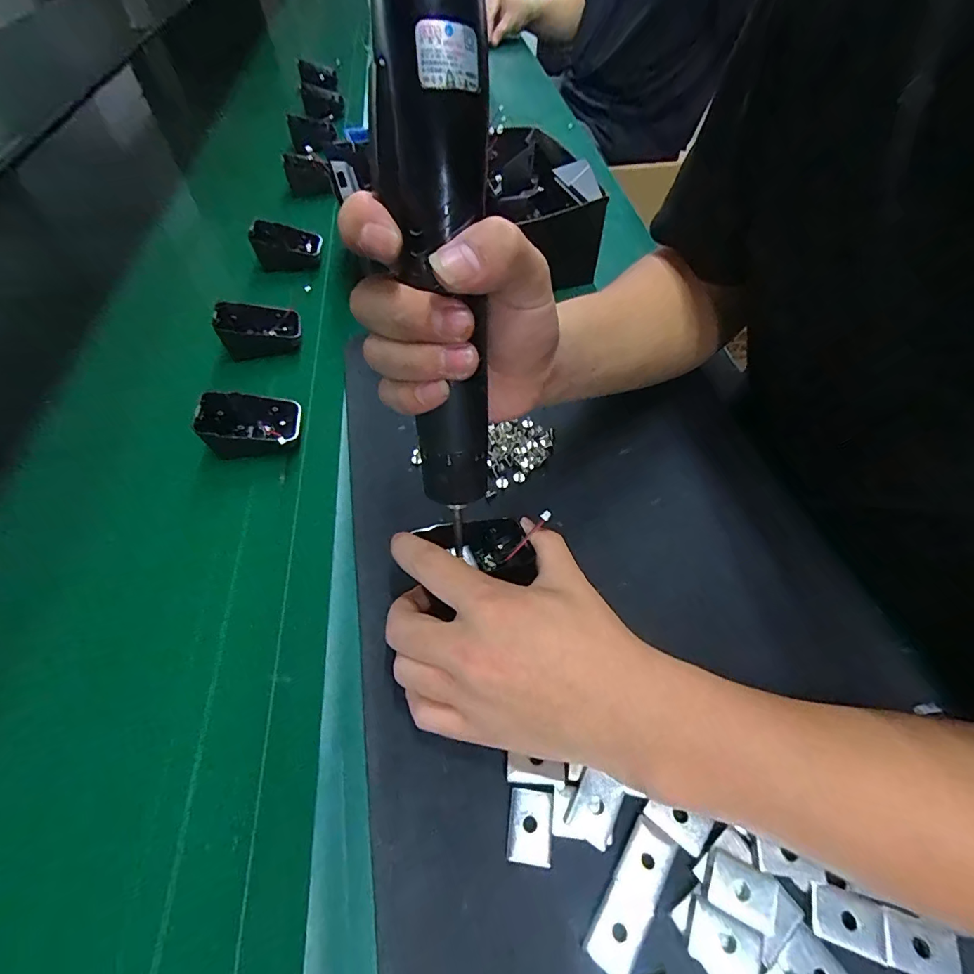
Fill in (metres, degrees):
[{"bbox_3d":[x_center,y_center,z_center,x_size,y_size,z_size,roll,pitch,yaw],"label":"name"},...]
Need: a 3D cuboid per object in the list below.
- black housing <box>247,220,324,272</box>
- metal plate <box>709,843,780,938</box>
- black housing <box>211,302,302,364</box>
[{"bbox_3d":[-0.213,-0.259,0.499,0.068,0.043,0.038,-9,56,-8],"label":"black housing"},{"bbox_3d":[0.109,0.172,0.199,0.026,0.005,0.021,21,58,17],"label":"metal plate"},{"bbox_3d":[-0.205,-0.143,0.419,0.063,0.046,0.033,-12,56,-9],"label":"black housing"}]

